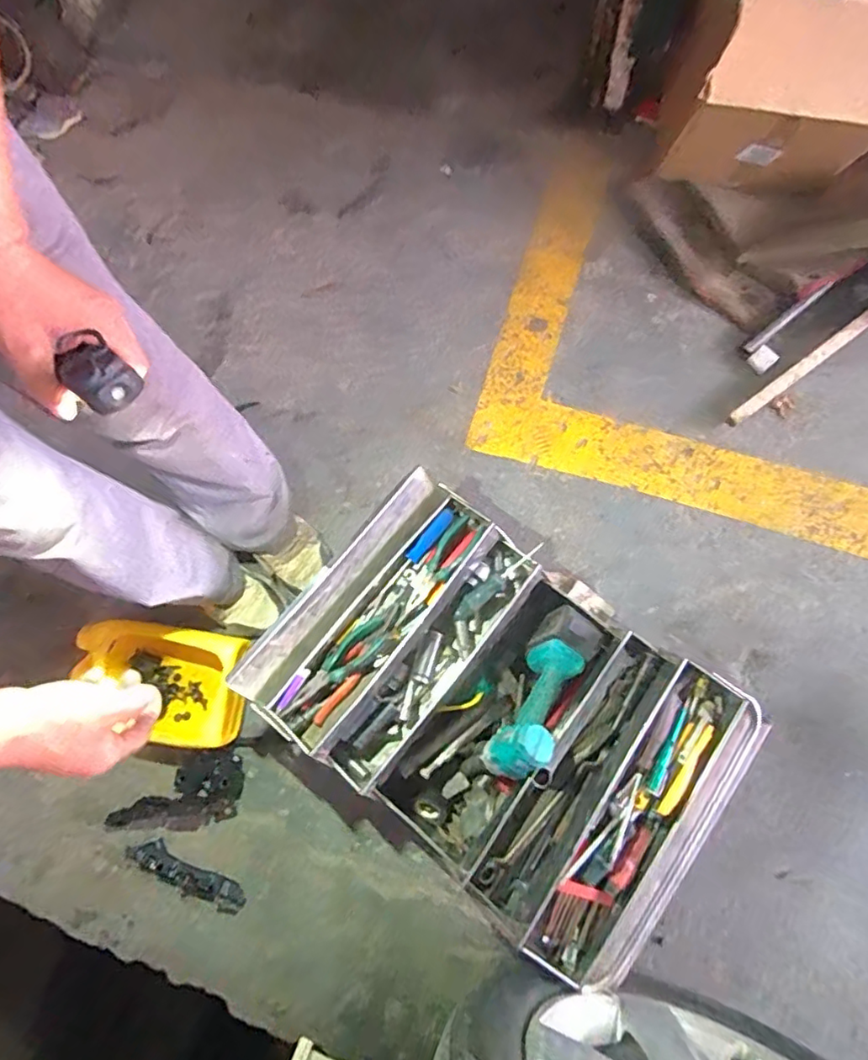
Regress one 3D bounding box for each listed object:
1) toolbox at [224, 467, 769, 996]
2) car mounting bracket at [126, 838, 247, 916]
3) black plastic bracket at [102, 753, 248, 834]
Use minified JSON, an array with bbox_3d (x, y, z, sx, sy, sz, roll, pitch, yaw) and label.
[{"bbox_3d":[0.109,0.260,0.848,0.648,0.192,0.454,35,79,11],"label":"toolbox"},{"bbox_3d":[-0.390,0.544,0.879,0.197,0.020,0.051,25,78,9],"label":"car mounting bracket"},{"bbox_3d":[-0.417,0.439,0.912,0.212,0.017,0.104,-19,75,-2],"label":"black plastic bracket"}]

